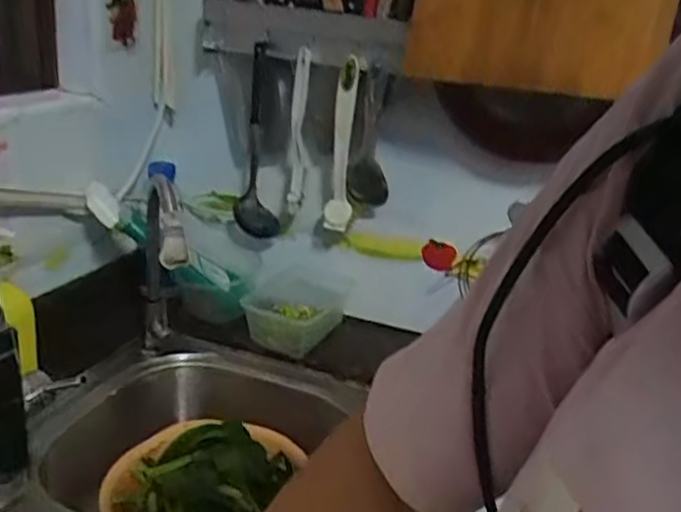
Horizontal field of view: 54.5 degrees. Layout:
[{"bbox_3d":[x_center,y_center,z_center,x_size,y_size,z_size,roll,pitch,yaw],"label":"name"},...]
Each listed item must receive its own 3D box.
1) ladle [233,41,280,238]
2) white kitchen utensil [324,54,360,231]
[{"bbox_3d":[-0.132,-0.183,1.104,0.073,0.308,0.094,4,23,-7],"label":"ladle"},{"bbox_3d":[0.006,-0.169,1.039,0.041,0.270,0.036,8,23,2],"label":"white kitchen utensil"}]

